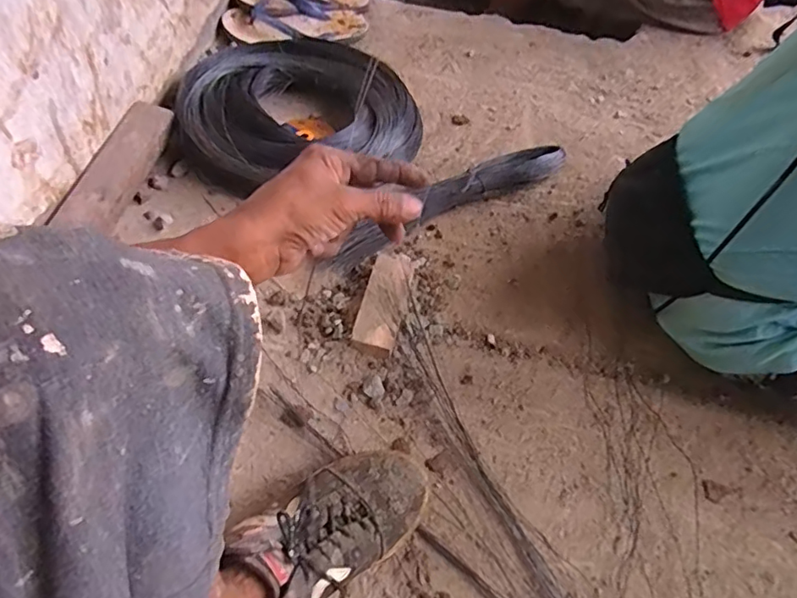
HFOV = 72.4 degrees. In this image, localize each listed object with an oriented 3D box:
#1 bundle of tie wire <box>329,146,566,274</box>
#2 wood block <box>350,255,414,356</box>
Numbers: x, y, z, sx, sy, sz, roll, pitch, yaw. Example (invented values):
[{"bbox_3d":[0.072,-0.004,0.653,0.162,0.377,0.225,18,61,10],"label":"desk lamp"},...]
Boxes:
[{"bbox_3d":[0.078,-0.145,0.815,0.405,0.047,0.048,-28,65,-16],"label":"bundle of tie wire"},{"bbox_3d":[-0.017,0.002,0.735,0.058,0.042,0.157,14,57,4],"label":"wood block"}]

